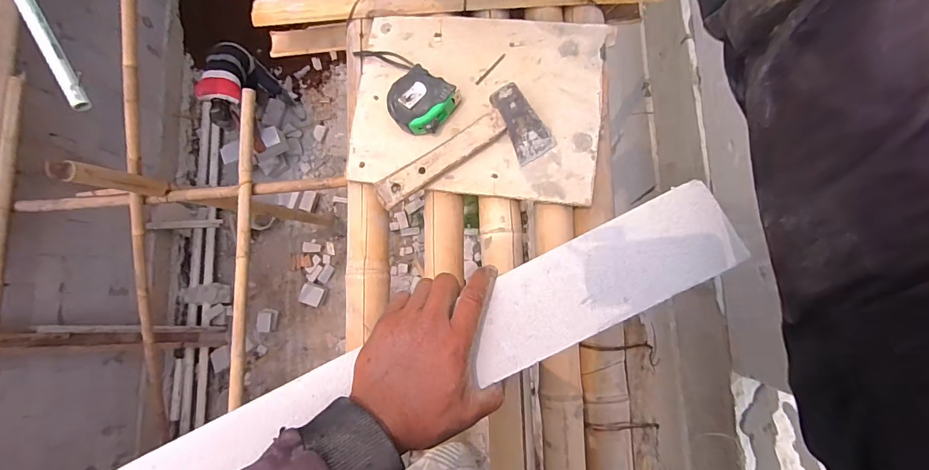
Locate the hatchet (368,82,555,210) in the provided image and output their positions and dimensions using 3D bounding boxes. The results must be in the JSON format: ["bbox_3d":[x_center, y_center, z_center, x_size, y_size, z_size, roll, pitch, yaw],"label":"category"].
[{"bbox_3d":[-0.002,-0.093,0.536,0.224,0.026,0.091,-35,80,0],"label":"hatchet"}]

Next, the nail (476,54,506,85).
[{"bbox_3d":[0.036,-0.225,0.567,0.007,0.004,0.055,44,88,9],"label":"nail"}]

